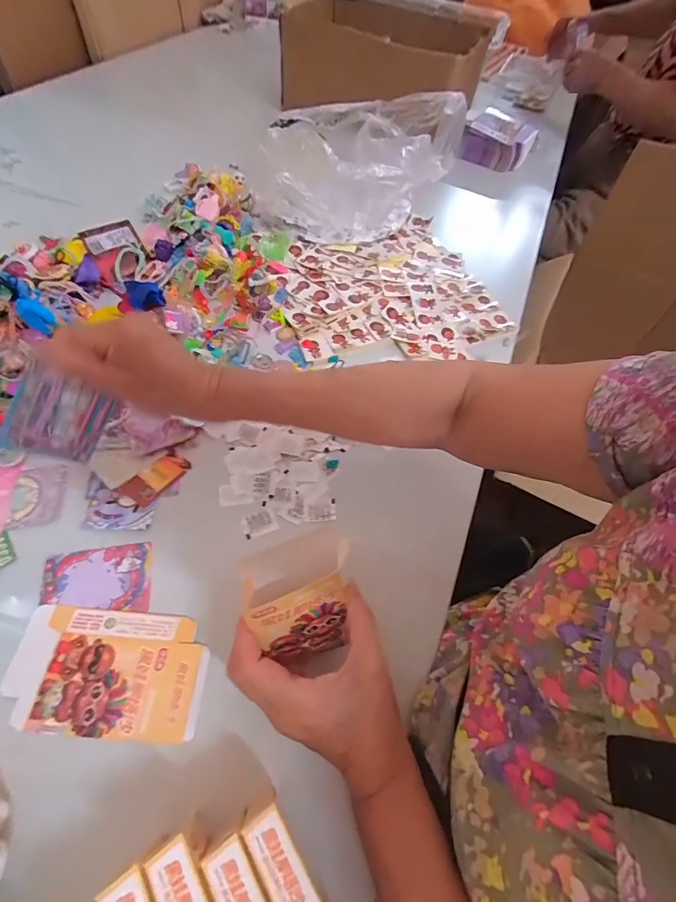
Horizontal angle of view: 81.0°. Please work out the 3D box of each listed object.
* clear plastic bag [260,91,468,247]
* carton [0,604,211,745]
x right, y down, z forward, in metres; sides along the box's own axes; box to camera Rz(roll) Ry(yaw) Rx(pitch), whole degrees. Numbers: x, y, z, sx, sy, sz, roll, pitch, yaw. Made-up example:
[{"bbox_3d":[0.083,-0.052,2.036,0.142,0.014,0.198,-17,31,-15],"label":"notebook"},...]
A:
[{"bbox_3d":[0.033,-0.464,0.628,0.243,0.146,0.297,26,58,11],"label":"clear plastic bag"},{"bbox_3d":[-0.175,0.167,0.302,0.144,0.005,0.083,6,57,-2],"label":"carton"}]

